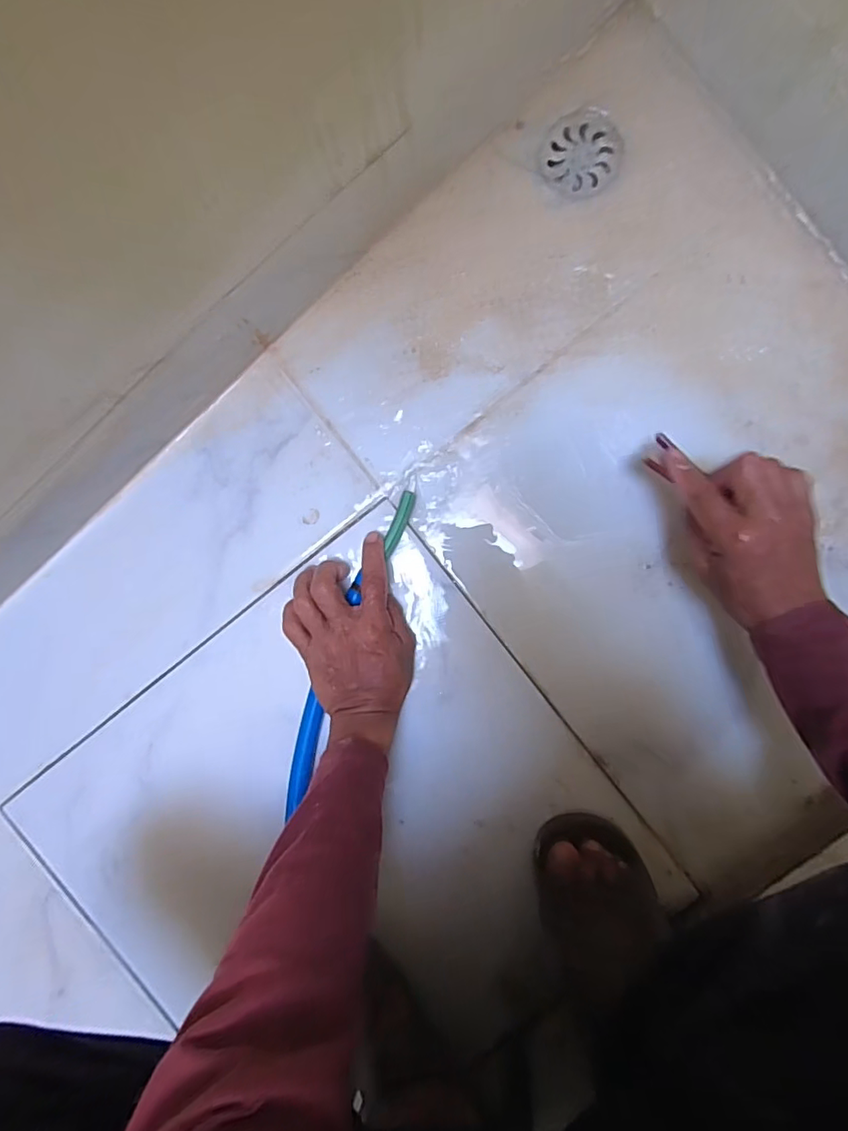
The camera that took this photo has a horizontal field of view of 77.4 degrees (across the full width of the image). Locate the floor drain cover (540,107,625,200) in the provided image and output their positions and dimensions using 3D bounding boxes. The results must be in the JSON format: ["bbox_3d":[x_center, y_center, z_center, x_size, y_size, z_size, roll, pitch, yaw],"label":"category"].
[{"bbox_3d":[0.145,-0.380,0.489,0.074,0.009,0.070,-25,91,3],"label":"floor drain cover"}]

